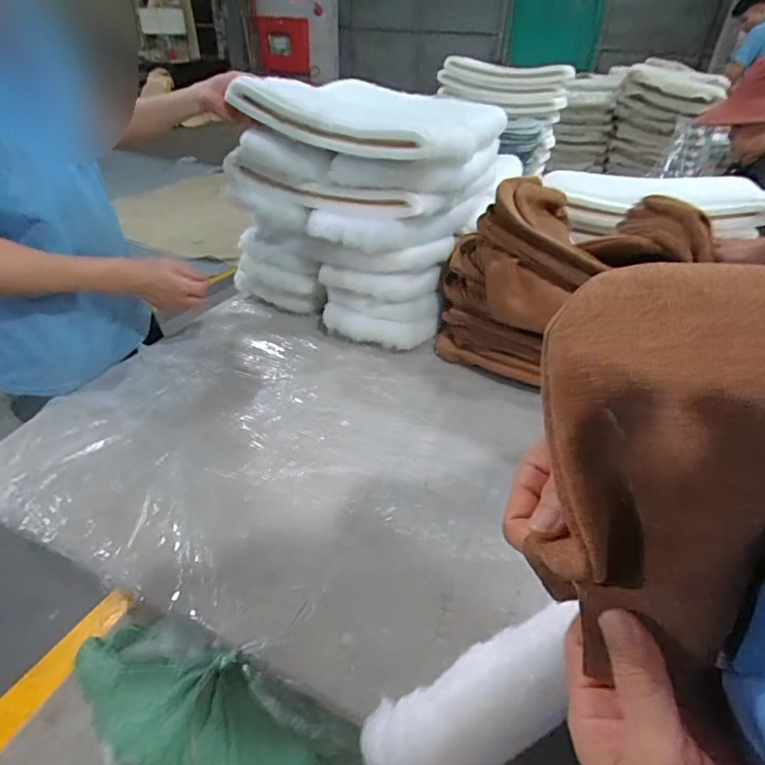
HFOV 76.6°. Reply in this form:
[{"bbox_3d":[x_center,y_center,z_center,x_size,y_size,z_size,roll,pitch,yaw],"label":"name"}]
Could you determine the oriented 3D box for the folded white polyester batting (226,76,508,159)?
[{"bbox_3d":[-0.022,-0.553,0.999,0.478,0.107,0.466,16,38,17],"label":"folded white polyester batting"}]

